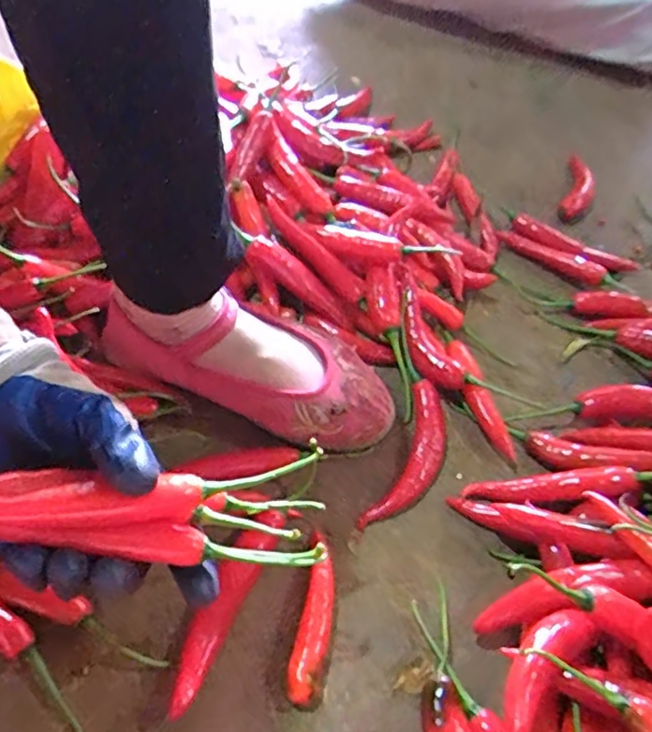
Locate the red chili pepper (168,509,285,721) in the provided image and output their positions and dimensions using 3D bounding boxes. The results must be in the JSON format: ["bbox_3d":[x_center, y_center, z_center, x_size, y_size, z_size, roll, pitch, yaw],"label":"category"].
[{"bbox_3d":[-0.062,0.144,0.361,0.022,0.025,0.126,23,57,12],"label":"red chili pepper"}]

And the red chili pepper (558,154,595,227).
[{"bbox_3d":[0.266,-0.190,0.625,0.027,0.019,0.106,20,56,10],"label":"red chili pepper"}]

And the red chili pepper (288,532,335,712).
[{"bbox_3d":[-0.006,0.154,0.360,0.020,0.020,0.095,10,55,3],"label":"red chili pepper"}]

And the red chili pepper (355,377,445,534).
[{"bbox_3d":[0.064,0.067,0.427,0.038,0.018,0.118,21,56,11],"label":"red chili pepper"}]

